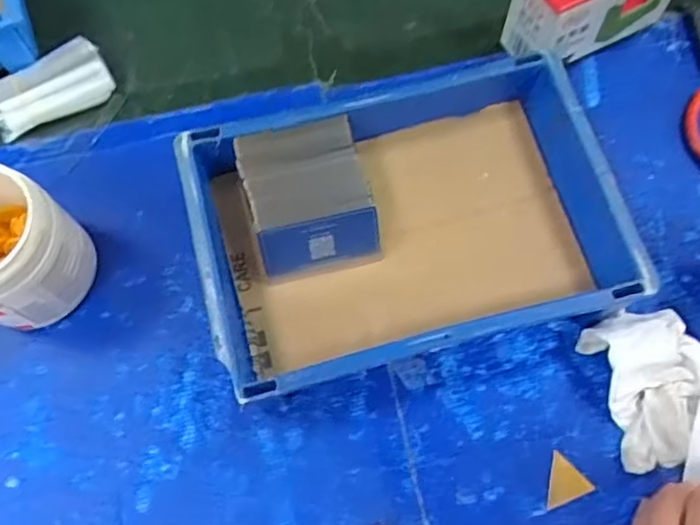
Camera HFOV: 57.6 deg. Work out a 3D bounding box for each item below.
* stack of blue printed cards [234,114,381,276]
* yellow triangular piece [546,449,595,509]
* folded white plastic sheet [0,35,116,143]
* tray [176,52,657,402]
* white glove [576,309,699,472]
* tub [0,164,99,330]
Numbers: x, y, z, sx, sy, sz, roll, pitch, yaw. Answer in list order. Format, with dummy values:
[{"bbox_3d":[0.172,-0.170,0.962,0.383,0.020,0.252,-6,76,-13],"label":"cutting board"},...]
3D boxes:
[{"bbox_3d":[-0.032,-0.050,0.490,0.089,0.047,0.100,-16,72,-6],"label":"stack of blue printed cards"},{"bbox_3d":[0.159,0.159,0.456,0.030,0.004,0.037,14,72,4],"label":"yellow triangular piece"},{"bbox_3d":[-0.261,-0.151,0.550,0.103,0.014,0.052,-28,117,-12],"label":"folded white plastic sheet"},{"bbox_3d":[0.040,-0.031,0.489,0.301,0.072,0.207,-14,72,-5],"label":"tray"},{"bbox_3d":[0.221,0.085,0.463,0.076,0.044,0.110,-15,72,-6],"label":"white glove"},{"bbox_3d":[-0.250,-0.009,0.463,0.101,0.106,0.092,0,71,-1],"label":"tub"}]

